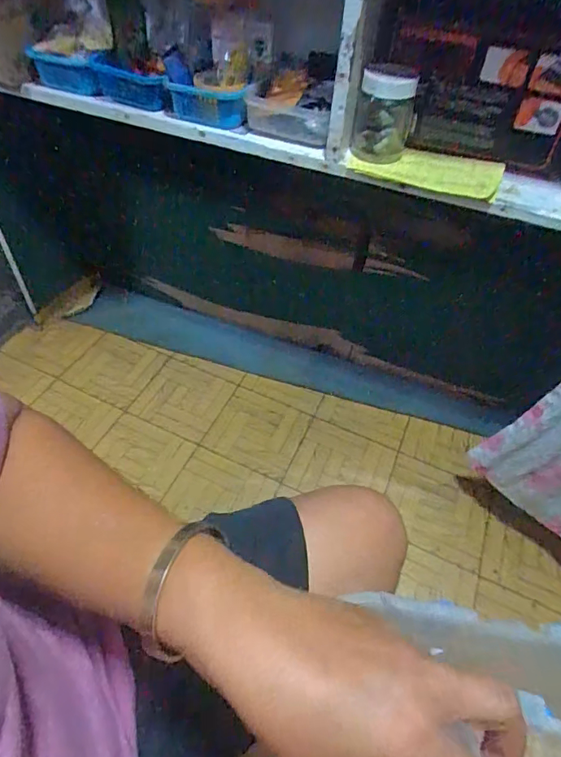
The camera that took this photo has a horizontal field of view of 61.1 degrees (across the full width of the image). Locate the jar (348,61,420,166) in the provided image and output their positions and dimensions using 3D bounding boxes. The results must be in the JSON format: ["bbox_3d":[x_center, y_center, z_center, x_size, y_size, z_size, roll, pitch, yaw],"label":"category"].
[{"bbox_3d":[0.139,-0.356,0.642,0.074,0.113,0.069,12,49,7],"label":"jar"}]

